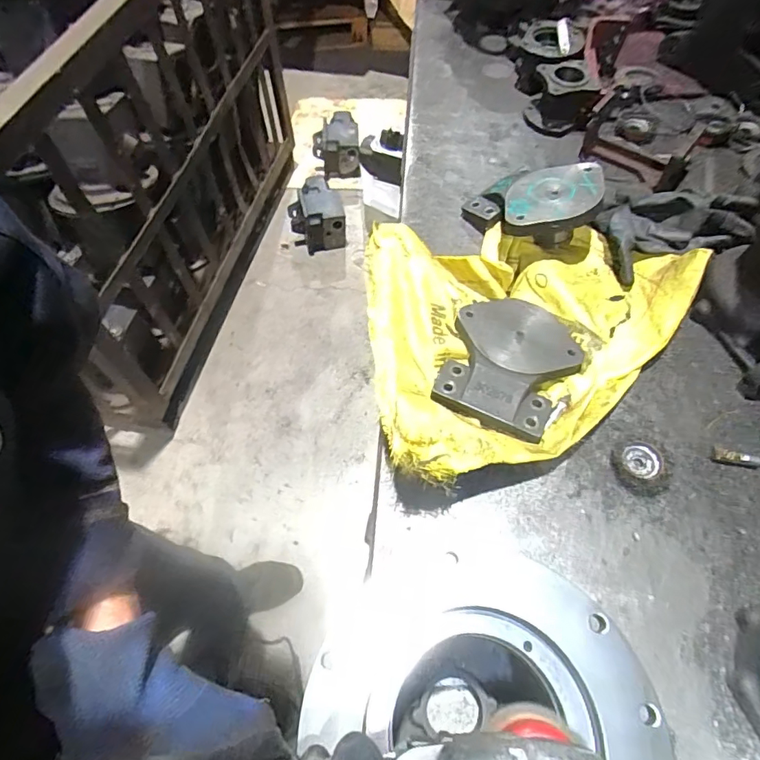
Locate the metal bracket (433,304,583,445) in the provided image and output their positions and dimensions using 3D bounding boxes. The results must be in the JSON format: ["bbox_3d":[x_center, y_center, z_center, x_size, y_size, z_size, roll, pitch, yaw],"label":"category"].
[{"bbox_3d":[0.171,-0.029,0.637,0.163,0.043,0.201,24,64,13],"label":"metal bracket"}]

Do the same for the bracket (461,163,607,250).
[{"bbox_3d":[0.243,-0.260,0.737,0.156,0.082,0.211,-41,43,-7],"label":"bracket"}]

